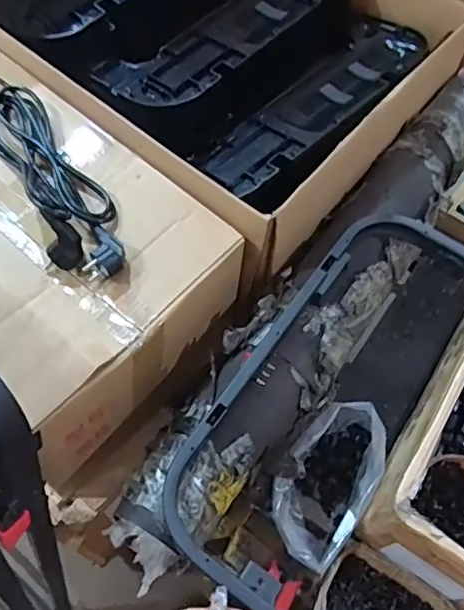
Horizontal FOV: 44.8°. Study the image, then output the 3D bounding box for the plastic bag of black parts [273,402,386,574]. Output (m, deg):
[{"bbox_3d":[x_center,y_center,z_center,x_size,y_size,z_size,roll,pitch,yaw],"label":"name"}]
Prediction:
[{"bbox_3d":[0.127,0.225,0.743,0.113,0.122,0.218,29,64,11],"label":"plastic bag of black parts"}]

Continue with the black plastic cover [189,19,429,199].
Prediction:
[{"bbox_3d":[0.128,-0.308,0.833,0.150,0.058,0.456,41,67,17],"label":"black plastic cover"}]

